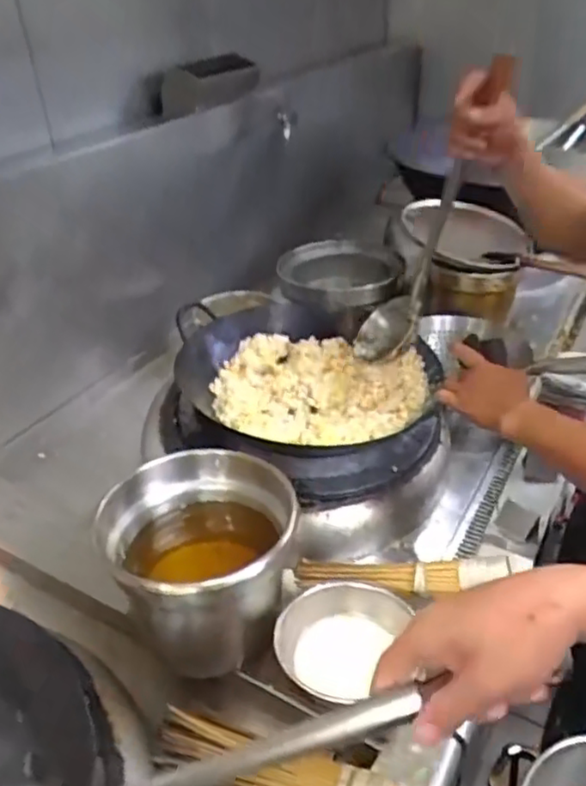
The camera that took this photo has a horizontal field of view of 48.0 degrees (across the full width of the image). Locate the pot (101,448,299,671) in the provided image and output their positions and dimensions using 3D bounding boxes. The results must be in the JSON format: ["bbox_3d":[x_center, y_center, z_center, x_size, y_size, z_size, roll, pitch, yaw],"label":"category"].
[{"bbox_3d":[-0.105,0.203,0.811,0.191,0.206,0.223,10,35,21],"label":"pot"}]

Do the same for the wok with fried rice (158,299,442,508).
[{"bbox_3d":[0.007,0.006,1.130,0.470,0.157,0.358,13,36,25],"label":"wok with fried rice"}]

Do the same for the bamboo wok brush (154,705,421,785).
[{"bbox_3d":[-0.010,0.401,0.689,0.291,0.044,0.056,9,35,20],"label":"bamboo wok brush"}]

